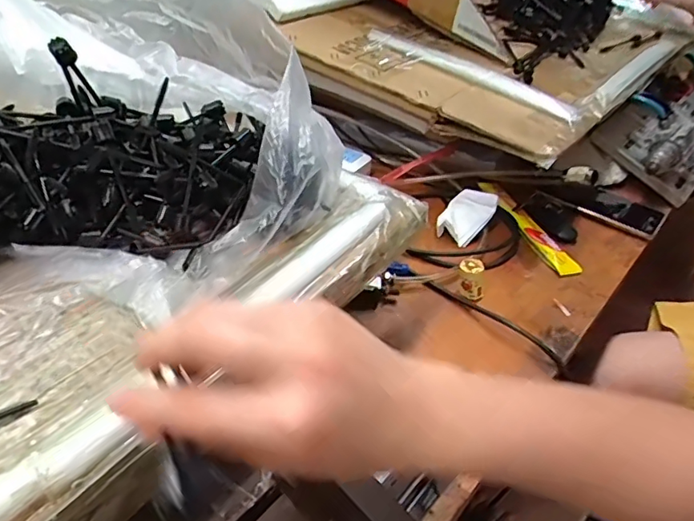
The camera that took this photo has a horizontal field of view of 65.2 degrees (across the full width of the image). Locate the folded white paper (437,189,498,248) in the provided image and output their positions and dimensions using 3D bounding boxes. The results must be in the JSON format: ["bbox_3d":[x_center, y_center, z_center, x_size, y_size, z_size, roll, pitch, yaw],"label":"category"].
[{"bbox_3d":[0.151,-0.057,0.688,0.055,0.036,0.077,25,42,25],"label":"folded white paper"}]

